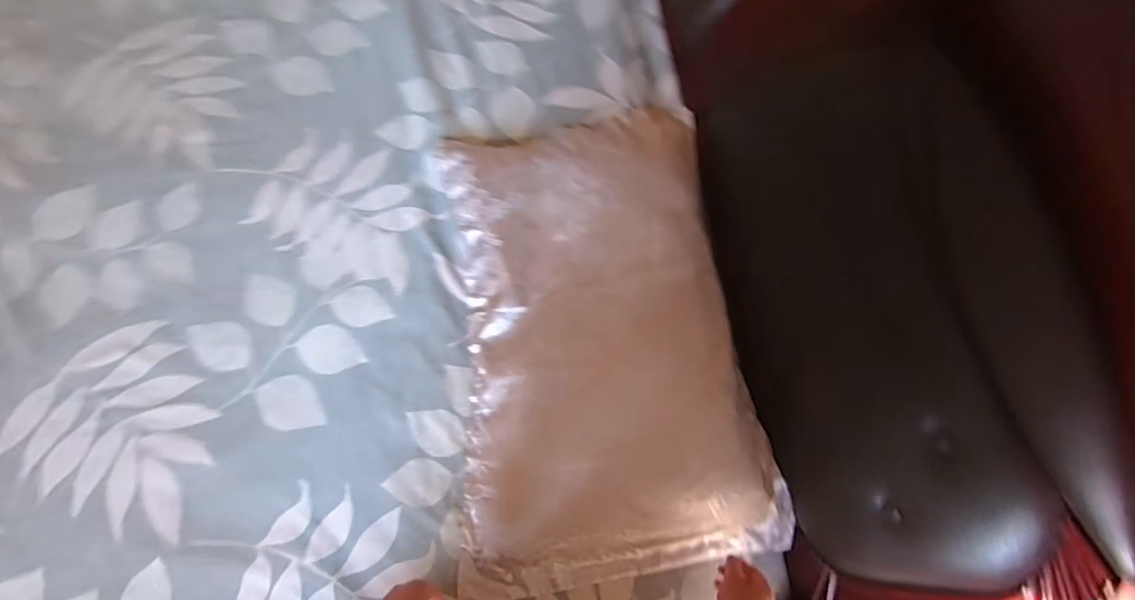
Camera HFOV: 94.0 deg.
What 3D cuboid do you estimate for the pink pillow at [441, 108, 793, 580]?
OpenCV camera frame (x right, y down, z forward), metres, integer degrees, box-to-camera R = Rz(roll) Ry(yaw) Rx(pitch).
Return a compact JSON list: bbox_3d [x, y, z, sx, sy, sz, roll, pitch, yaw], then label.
[{"bbox_3d":[0.052,0.030,0.843,0.452,0.080,0.728,-6,75,-3],"label":"pink pillow"}]

